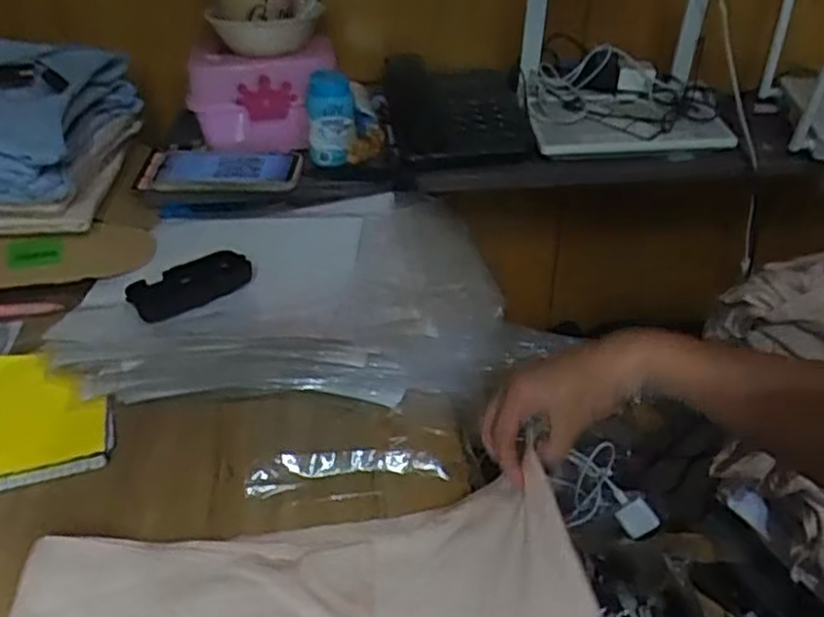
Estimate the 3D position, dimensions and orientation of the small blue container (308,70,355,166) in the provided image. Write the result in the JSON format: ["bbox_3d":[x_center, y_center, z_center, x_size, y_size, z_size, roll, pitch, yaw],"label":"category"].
[{"bbox_3d":[-0.090,-0.210,0.789,0.053,0.107,0.049,-5,37,-6],"label":"small blue container"}]

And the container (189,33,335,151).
[{"bbox_3d":[-0.168,-0.241,0.819,0.162,0.105,0.077,0,36,0],"label":"container"}]

